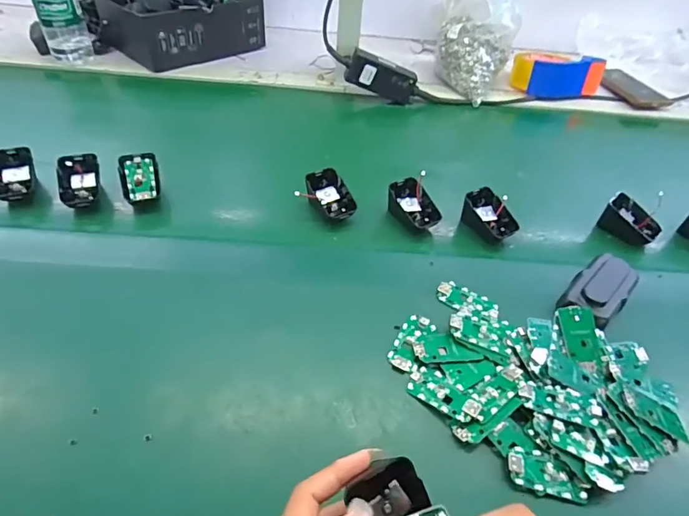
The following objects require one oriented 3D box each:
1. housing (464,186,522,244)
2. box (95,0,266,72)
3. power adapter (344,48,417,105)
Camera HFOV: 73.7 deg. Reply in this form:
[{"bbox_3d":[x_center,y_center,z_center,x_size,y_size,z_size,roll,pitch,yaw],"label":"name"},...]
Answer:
[{"bbox_3d":[0.174,-0.046,0.562,0.053,0.044,0.066,-24,53,-26],"label":"housing"},{"bbox_3d":[-0.287,-0.441,0.851,0.171,0.090,0.251,37,54,26],"label":"box"},{"bbox_3d":[0.063,-0.298,0.760,0.118,0.056,0.024,16,43,-20],"label":"power adapter"}]

